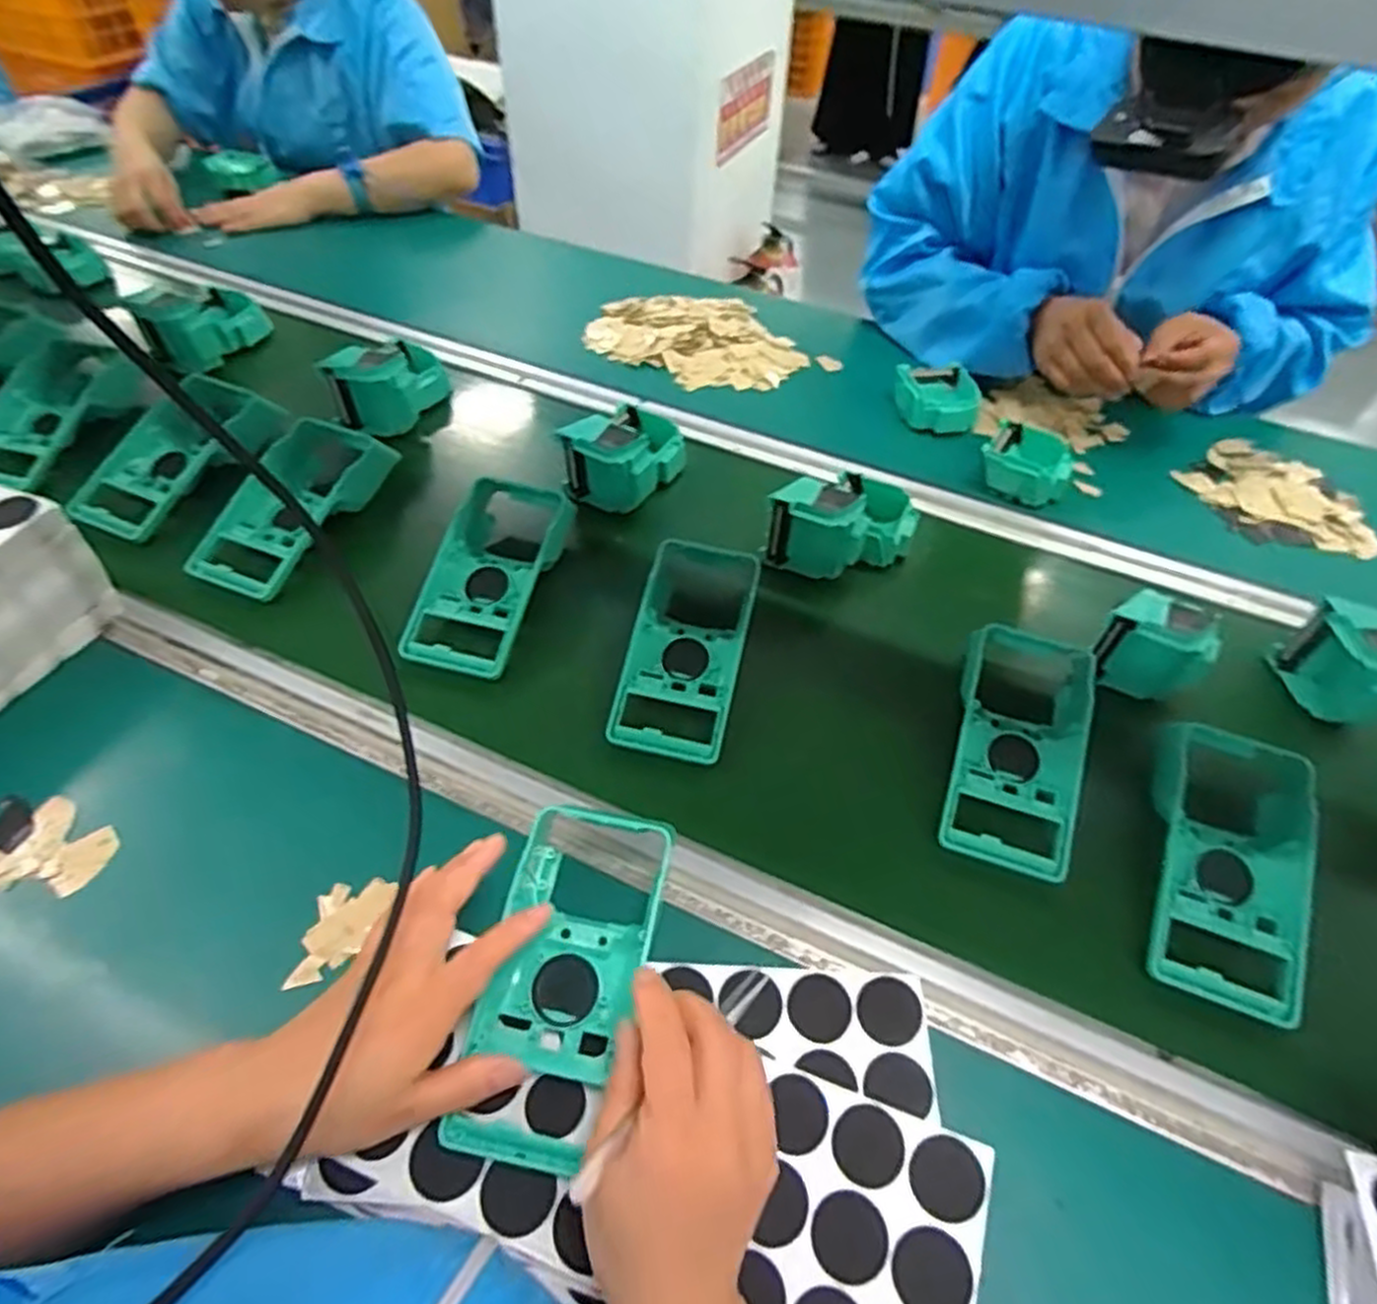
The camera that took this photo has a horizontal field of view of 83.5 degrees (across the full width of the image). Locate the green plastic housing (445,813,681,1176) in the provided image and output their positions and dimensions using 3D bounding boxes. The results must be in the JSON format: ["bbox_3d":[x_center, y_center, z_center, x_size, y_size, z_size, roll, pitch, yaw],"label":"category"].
[{"bbox_3d":[-0.067,0.168,0.432,0.084,0.023,0.203,10,43,5],"label":"green plastic housing"}]

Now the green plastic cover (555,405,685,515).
[{"bbox_3d":[-0.055,-0.196,0.725,0.084,0.081,0.126,24,53,16],"label":"green plastic cover"}]

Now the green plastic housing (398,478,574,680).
[{"bbox_3d":[-0.160,-0.065,0.620,0.088,0.056,0.177,15,51,9],"label":"green plastic housing"}]

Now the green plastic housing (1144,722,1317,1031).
[{"bbox_3d":[0.342,0.131,0.492,0.093,0.047,0.175,21,52,13],"label":"green plastic housing"}]

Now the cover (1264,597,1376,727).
[{"bbox_3d":[0.501,0.014,0.592,0.040,0.085,0.082,-2,50,-5],"label":"cover"}]

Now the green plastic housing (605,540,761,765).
[{"bbox_3d":[-0.001,-0.005,0.584,0.086,0.051,0.177,12,51,7],"label":"green plastic housing"}]

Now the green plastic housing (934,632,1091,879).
[{"bbox_3d":[0.232,0.069,0.548,0.097,0.055,0.181,15,51,9],"label":"green plastic housing"}]

